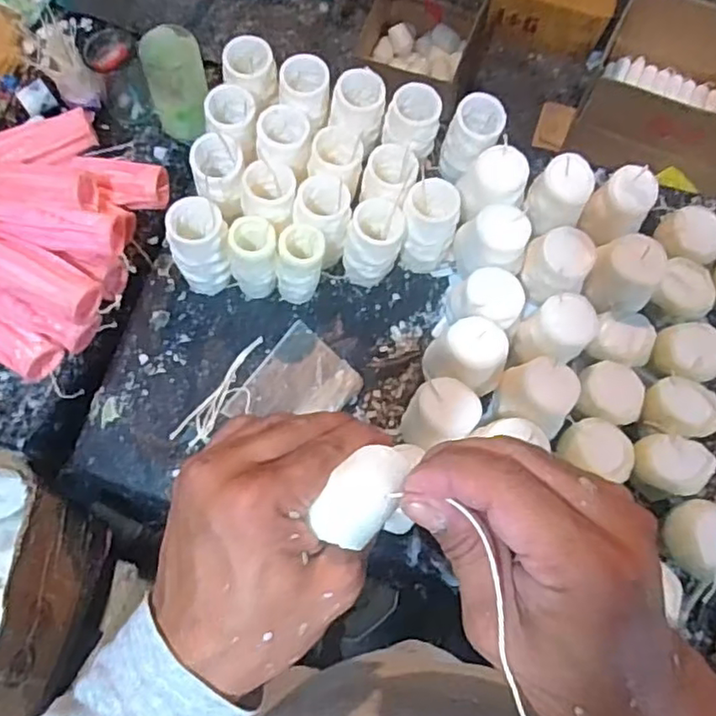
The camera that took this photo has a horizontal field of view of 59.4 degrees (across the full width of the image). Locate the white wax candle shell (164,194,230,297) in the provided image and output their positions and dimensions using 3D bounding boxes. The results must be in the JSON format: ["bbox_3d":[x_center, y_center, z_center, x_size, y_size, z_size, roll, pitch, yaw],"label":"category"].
[{"bbox_3d":[-0.179,-0.125,0.716,0.066,0.104,0.074,-17,72,-8],"label":"white wax candle shell"}]

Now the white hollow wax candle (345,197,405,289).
[{"bbox_3d":[0.017,-0.131,0.736,0.066,0.102,0.065,17,71,4],"label":"white hollow wax candle"}]

